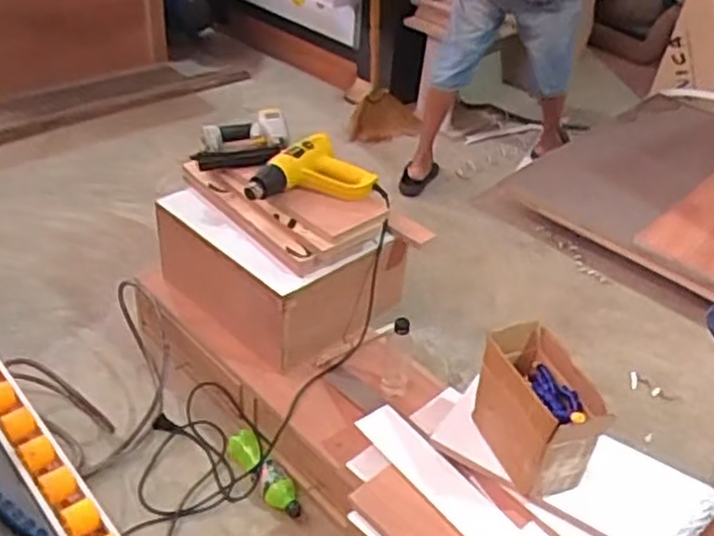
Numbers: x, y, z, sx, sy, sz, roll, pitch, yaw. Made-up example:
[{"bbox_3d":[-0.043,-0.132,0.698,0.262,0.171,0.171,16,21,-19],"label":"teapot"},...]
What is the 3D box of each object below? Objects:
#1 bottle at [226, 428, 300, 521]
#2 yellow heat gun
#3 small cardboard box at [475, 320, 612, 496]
[{"bbox_3d":[-0.198,0.426,1.564,0.070,0.072,0.232,-26,47,-36],"label":"bottle"},{"bbox_3d":[-0.103,-0.225,1.622,0.281,0.077,0.160,-1,37,-9],"label":"yellow heat gun"},{"bbox_3d":[0.313,0.249,1.278,0.138,0.193,0.255,-7,38,-16],"label":"small cardboard box"}]

